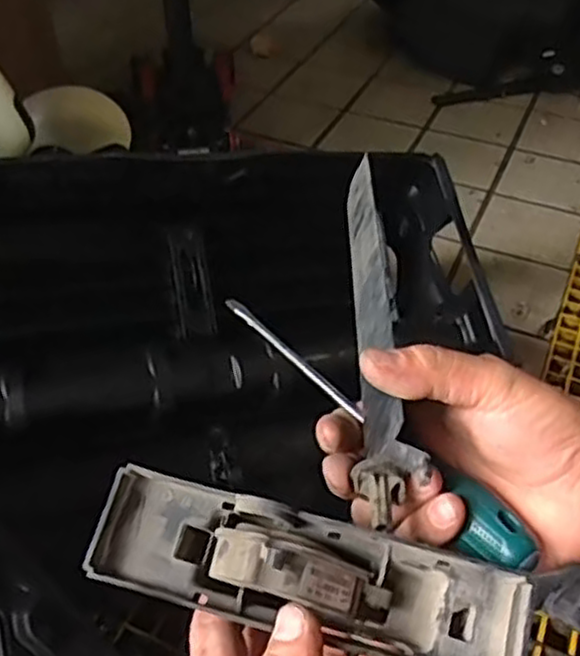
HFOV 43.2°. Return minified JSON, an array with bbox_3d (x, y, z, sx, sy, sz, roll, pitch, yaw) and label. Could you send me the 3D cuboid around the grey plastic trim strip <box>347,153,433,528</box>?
[{"bbox_3d":[0.047,-0.028,0.429,0.016,0.043,0.267,1,37,1],"label":"grey plastic trim strip"}]

